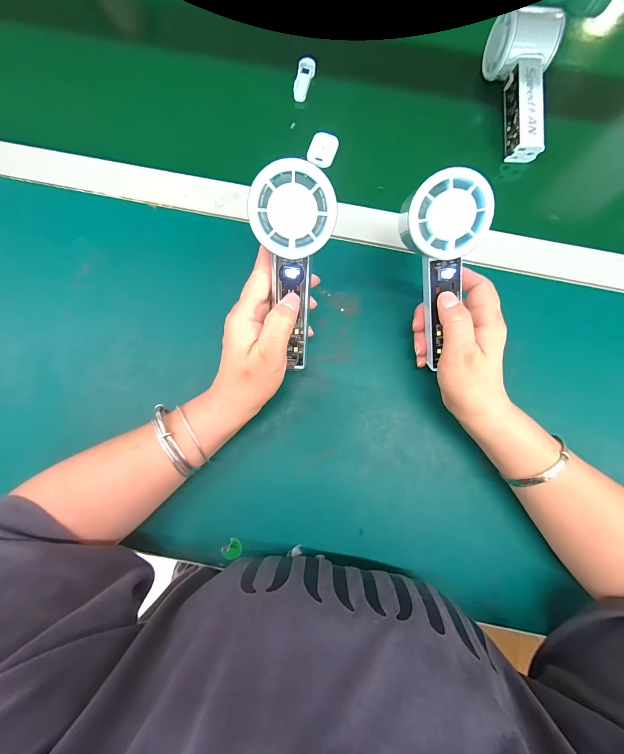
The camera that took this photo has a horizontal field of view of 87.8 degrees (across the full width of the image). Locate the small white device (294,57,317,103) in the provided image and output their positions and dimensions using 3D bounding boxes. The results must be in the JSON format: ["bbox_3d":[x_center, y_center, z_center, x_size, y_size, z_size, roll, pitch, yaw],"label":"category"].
[{"bbox_3d":[-0.009,-0.352,0.385,0.020,0.006,0.049,16,97,2],"label":"small white device"}]

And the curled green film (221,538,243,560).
[{"bbox_3d":[-0.076,0.165,0.311,0.020,0.004,0.017,-44,99,-8],"label":"curled green film"}]

